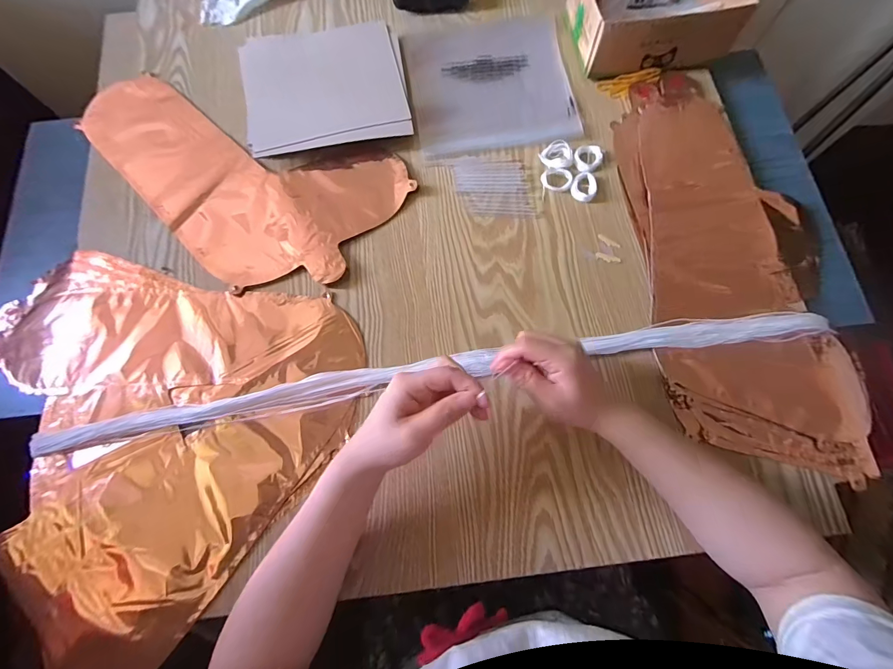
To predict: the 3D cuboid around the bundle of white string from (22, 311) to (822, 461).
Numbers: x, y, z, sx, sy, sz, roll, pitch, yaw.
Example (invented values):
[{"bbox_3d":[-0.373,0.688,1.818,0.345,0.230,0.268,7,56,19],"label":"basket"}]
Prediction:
[{"bbox_3d":[-0.006,0.040,0.403,0.802,0.022,0.034,-9,74,-1],"label":"bundle of white string"}]

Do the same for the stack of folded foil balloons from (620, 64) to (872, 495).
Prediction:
[{"bbox_3d":[0.316,-0.094,0.431,0.201,0.019,0.458,-3,74,0],"label":"stack of folded foil balloons"}]

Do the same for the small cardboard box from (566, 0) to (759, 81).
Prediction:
[{"bbox_3d":[0.253,-0.403,0.488,0.177,0.070,0.134,-6,74,0],"label":"small cardboard box"}]

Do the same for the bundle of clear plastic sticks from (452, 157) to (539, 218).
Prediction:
[{"bbox_3d":[0.057,-0.176,0.465,0.094,0.004,0.077,3,74,2],"label":"bundle of clear plastic sticks"}]

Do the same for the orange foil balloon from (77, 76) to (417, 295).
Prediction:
[{"bbox_3d":[-0.266,-0.206,0.477,0.409,0.009,0.220,34,78,10],"label":"orange foil balloon"}]

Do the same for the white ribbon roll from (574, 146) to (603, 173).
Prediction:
[{"bbox_3d":[0.168,-0.211,0.468,0.038,0.008,0.032,-41,78,-10],"label":"white ribbon roll"}]

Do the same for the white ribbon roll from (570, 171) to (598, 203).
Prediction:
[{"bbox_3d":[0.160,-0.172,0.459,0.029,0.010,0.033,-8,74,-1],"label":"white ribbon roll"}]

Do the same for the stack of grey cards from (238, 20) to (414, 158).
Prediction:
[{"bbox_3d":[-0.152,-0.313,0.496,0.196,0.021,0.169,-9,74,-1],"label":"stack of grey cards"}]

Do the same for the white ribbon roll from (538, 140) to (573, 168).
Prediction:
[{"bbox_3d":[0.134,-0.216,0.474,0.037,0.010,0.036,0,74,1],"label":"white ribbon roll"}]

